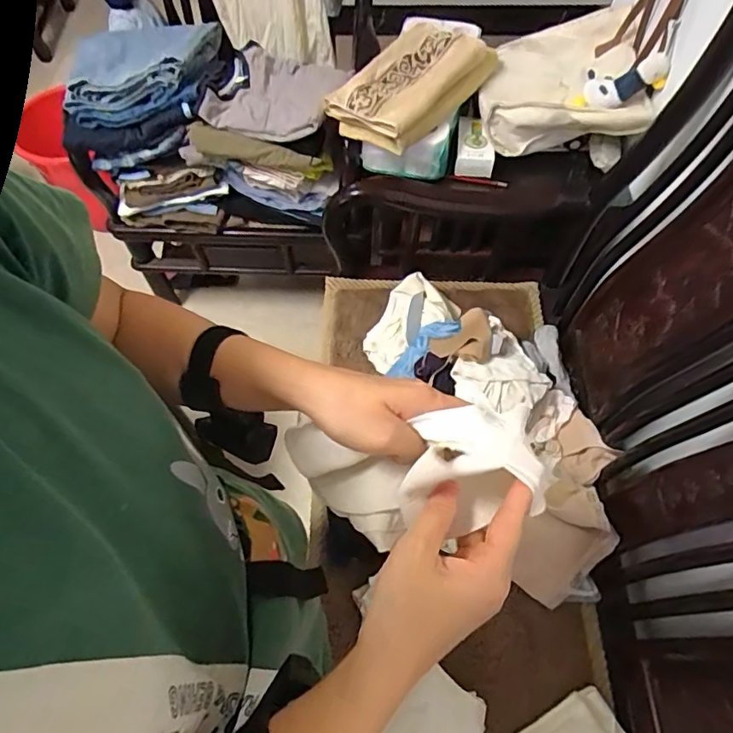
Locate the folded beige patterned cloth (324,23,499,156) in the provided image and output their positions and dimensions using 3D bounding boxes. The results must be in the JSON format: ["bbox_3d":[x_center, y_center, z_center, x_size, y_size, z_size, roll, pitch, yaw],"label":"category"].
[{"bbox_3d":[0.104,-0.596,1.092,0.234,0.084,0.370,31,66,17],"label":"folded beige patterned cloth"}]

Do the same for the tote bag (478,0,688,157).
[{"bbox_3d":[0.423,-0.650,1.072,0.320,0.295,0.365,12,62,7],"label":"tote bag"}]

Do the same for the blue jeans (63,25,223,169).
[{"bbox_3d":[-0.494,-0.648,1.185,0.305,0.174,0.308,0,61,1],"label":"blue jeans"}]

